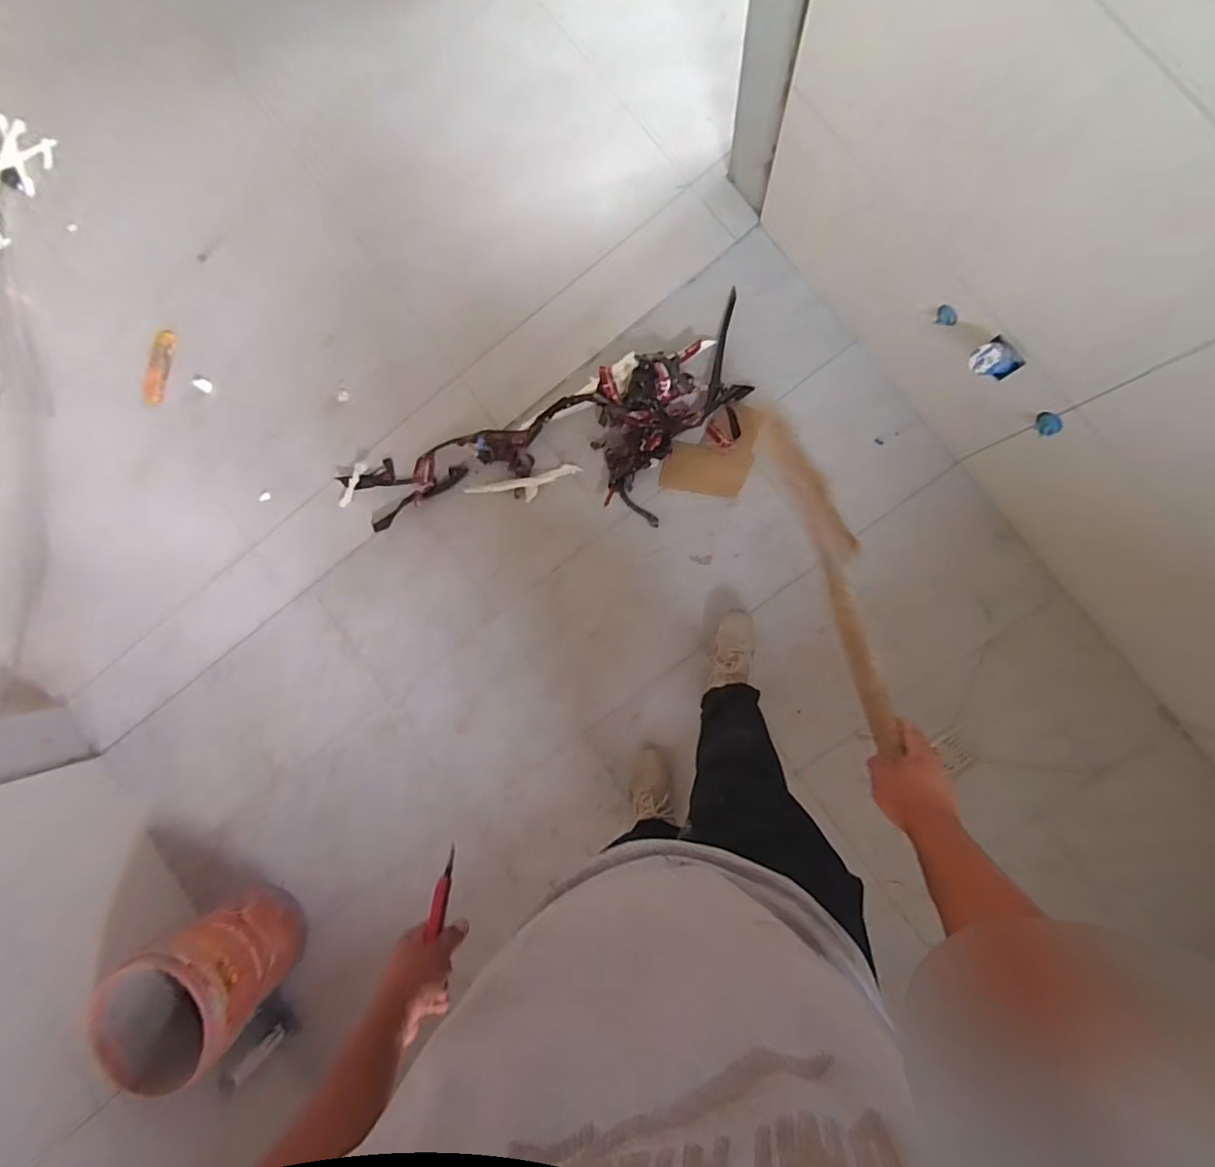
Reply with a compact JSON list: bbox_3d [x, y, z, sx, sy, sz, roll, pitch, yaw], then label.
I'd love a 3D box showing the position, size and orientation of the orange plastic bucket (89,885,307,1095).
[{"bbox_3d":[-1.016,1.013,1.360,0.362,0.342,0.288,-42,85,4],"label":"orange plastic bucket"}]

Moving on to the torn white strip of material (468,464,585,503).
[{"bbox_3d":[-0.230,-0.266,1.483,0.325,0.012,0.071,-13,88,6],"label":"torn white strip of material"}]

